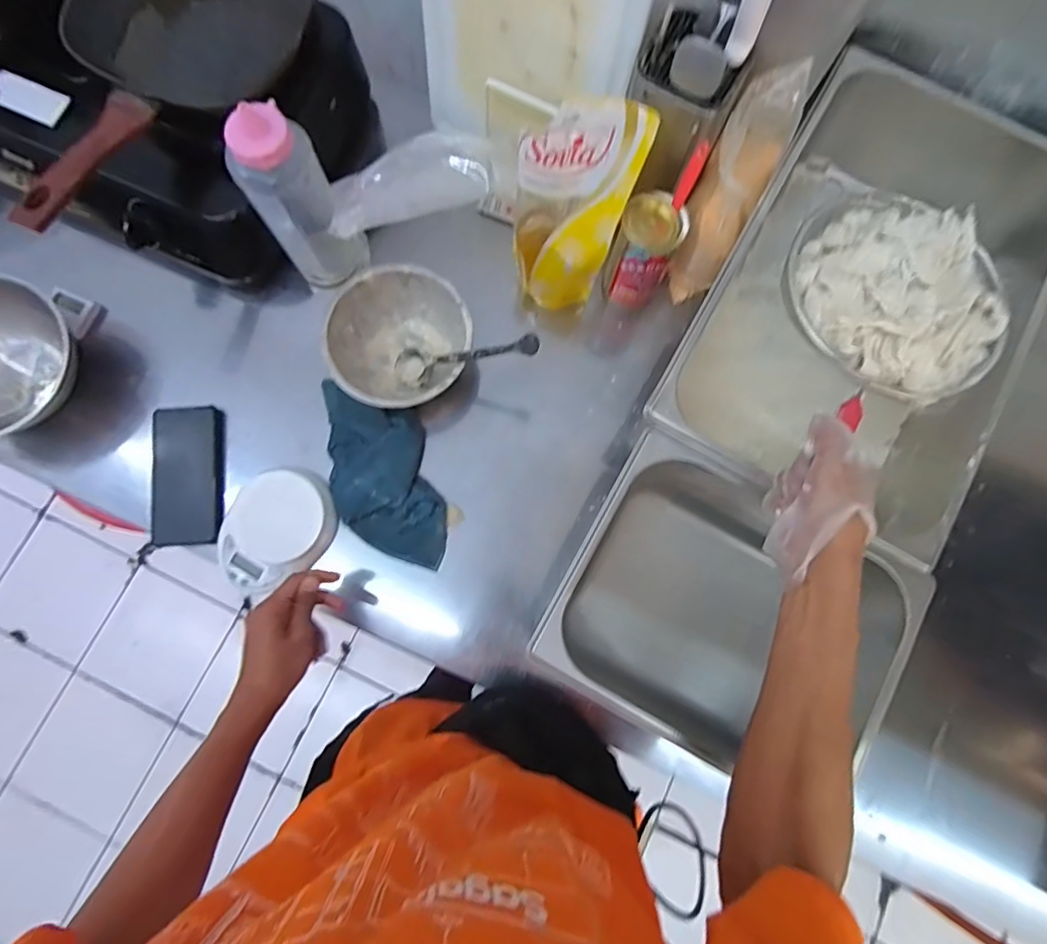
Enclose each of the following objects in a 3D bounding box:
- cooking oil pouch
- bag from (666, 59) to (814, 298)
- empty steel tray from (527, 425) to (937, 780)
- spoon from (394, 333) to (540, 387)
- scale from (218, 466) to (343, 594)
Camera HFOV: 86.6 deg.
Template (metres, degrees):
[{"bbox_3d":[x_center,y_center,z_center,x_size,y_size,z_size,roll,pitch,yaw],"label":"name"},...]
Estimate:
[{"bbox_3d":[0.043,-0.277,0.628,0.117,0.264,0.072,29,58,4],"label":"cooking oil pouch"},{"bbox_3d":[0.227,-0.302,0.636,0.070,0.261,0.097,22,55,3],"label":"bag"},{"bbox_3d":[0.206,0.147,0.603,0.319,0.151,0.259,29,80,4],"label":"empty steel tray"},{"bbox_3d":[-0.075,-0.129,0.645,0.223,0.020,0.038,0,77,37],"label":"spoon"},{"bbox_3d":[-0.295,0.067,0.662,0.114,0.036,0.158,33,81,5],"label":"scale"}]

